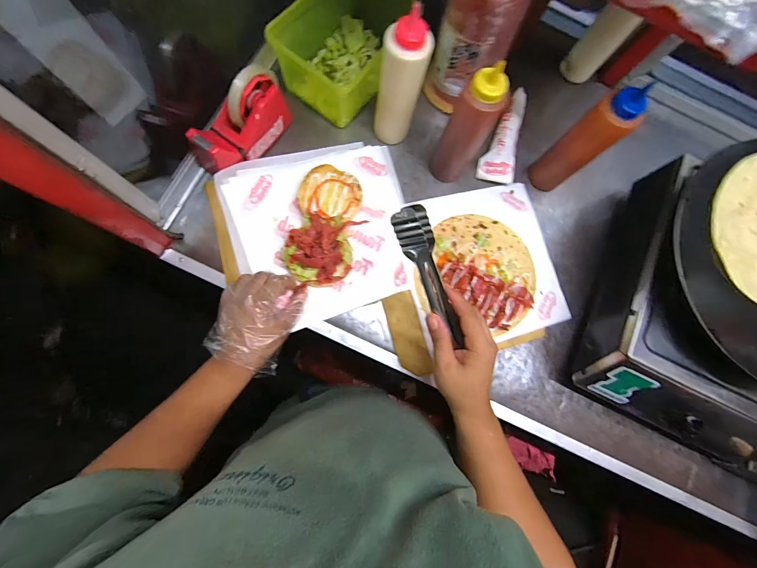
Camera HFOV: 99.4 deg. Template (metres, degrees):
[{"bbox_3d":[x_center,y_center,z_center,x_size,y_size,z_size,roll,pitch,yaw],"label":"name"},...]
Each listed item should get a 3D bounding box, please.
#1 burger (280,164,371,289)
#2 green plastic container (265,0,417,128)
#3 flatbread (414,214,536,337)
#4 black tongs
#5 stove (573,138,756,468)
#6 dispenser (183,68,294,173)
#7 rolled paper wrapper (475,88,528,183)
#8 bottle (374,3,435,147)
[{"bbox_3d":[-0.081,-0.092,0.493,0.104,0.047,0.187,11,81,-5],"label":"burger"},{"bbox_3d":[-0.055,-0.391,0.515,0.136,0.095,0.206,35,78,-2],"label":"green plastic container"},{"bbox_3d":[0.167,-0.024,0.521,0.185,0.025,0.176,21,79,-5],"label":"flatbread"},{"bbox_3d":[0.063,-0.007,0.372,0.038,0.032,0.171,-27,112,-8],"label":"black tongs"},{"bbox_3d":[0.508,0.010,0.472,0.325,0.169,0.434,26,79,-4],"label":"stove"},{"bbox_3d":[-0.204,-0.238,0.477,0.061,0.086,0.157,45,79,1],"label":"dispenser"},{"bbox_3d":[0.230,-0.254,0.565,0.060,0.028,0.175,27,78,-4],"label":"rolled paper wrapper"},{"bbox_3d":[0.032,-0.280,0.462,0.067,0.196,0.054,12,81,-5],"label":"bottle"}]

